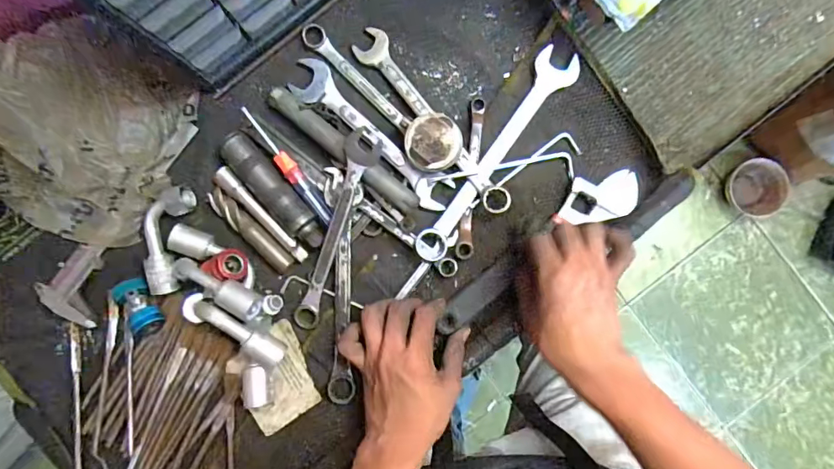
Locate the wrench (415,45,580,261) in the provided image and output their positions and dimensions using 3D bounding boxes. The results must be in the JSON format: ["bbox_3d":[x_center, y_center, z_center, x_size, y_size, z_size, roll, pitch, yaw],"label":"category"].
[{"bbox_3d":[0.079,-0.078,0.478,0.039,0.008,0.246,35,88,0],"label":"wrench"}]

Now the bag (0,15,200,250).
[{"bbox_3d":[-0.320,-0.095,0.410,0.176,0.131,0.194,23,88,-1],"label":"bag"}]

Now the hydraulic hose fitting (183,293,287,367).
[{"bbox_3d":[-0.172,0.090,0.454,0.104,0.038,0.026,30,88,0],"label":"hydraulic hose fitting"}]

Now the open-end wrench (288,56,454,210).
[{"bbox_3d":[-0.044,-0.100,0.482,0.198,0.014,0.041,41,88,0],"label":"open-end wrench"}]

